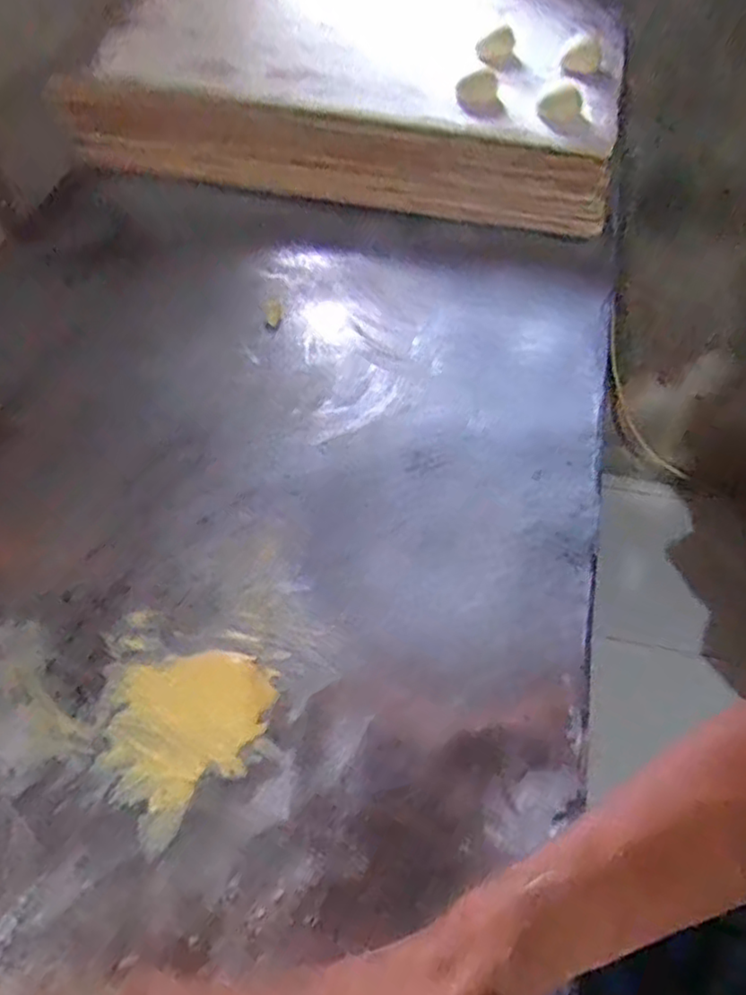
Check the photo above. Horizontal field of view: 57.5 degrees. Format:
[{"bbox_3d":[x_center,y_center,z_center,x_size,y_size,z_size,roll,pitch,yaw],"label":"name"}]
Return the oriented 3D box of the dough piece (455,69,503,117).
[{"bbox_3d":[0.112,-0.424,0.714,0.053,0.045,0.016,19,56,12],"label":"dough piece"}]

